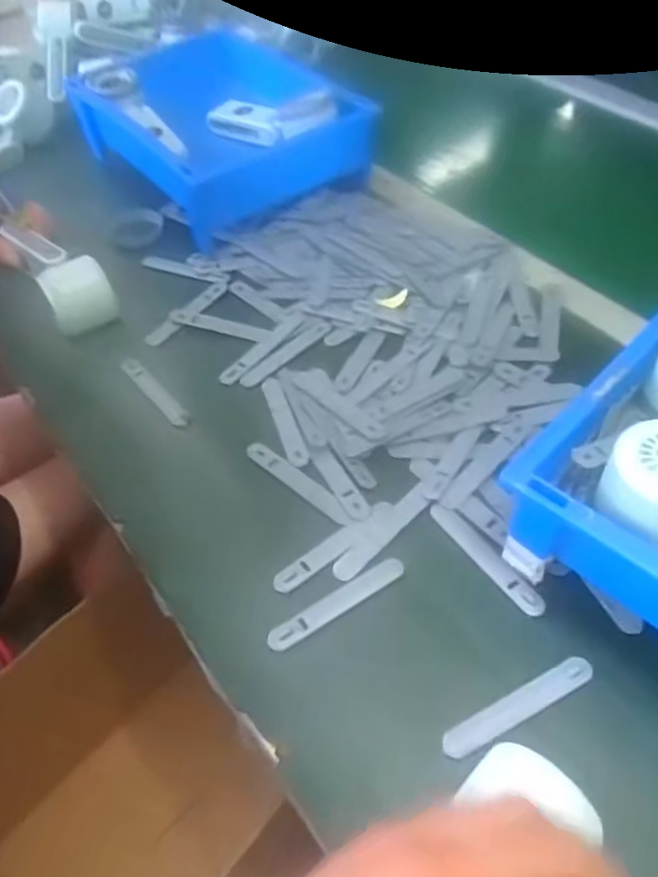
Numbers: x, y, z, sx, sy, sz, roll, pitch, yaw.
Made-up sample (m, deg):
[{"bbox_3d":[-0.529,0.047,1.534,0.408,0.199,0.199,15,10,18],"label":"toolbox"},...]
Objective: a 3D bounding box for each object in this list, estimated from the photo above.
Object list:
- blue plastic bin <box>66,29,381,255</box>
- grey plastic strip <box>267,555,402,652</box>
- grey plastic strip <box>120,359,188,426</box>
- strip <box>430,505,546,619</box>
[{"bbox_3d":[-0.115,-0.330,0.700,0.209,0.083,0.277,-31,55,-20],"label":"blue plastic bin"},{"bbox_3d":[0.005,0.099,0.400,0.094,0.010,0.015,-29,55,-19],"label":"grey plastic strip"},{"bbox_3d":[-0.139,-0.038,0.517,0.015,0.005,0.087,-35,57,-23],"label":"grey plastic strip"},{"bbox_3d":[0.098,0.075,0.415,0.017,0.006,0.092,-28,55,-27],"label":"strip"}]

